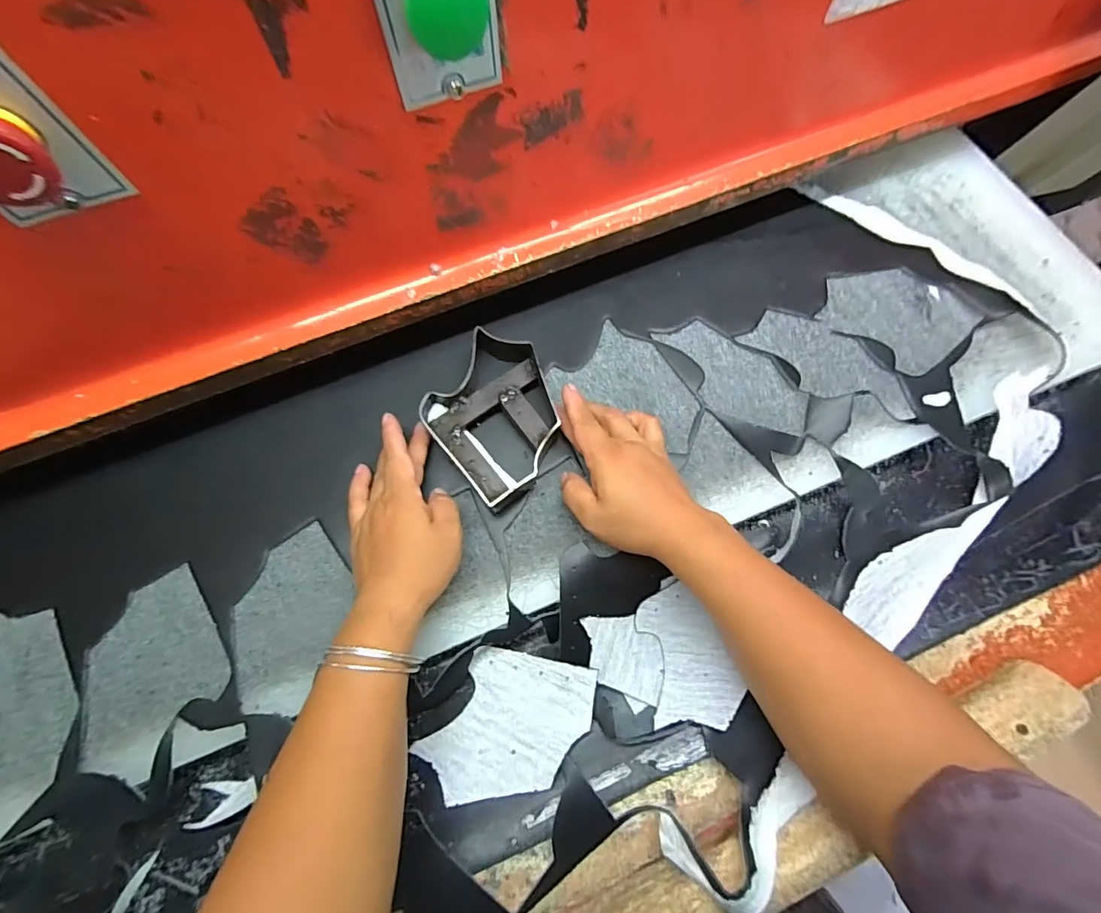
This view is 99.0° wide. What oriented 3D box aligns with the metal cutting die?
[{"bbox_3d":[-0.043,-0.035,0.403,0.114,0.038,0.129,-38,78,-12],"label":"metal cutting die"}]

